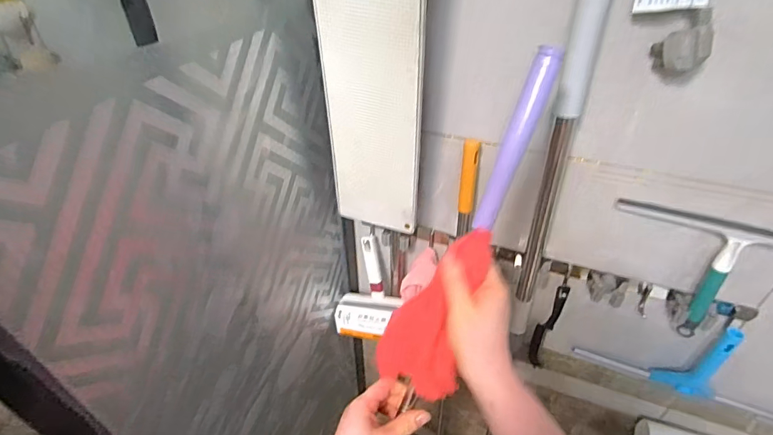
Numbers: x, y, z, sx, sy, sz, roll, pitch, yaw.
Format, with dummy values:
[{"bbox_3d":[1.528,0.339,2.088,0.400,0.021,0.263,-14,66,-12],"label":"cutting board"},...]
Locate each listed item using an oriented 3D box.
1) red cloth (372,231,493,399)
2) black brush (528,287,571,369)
[{"bbox_3d":[0.053,0.093,0.418,0.021,0.181,0.087,6,24,-48],"label":"red cloth"},{"bbox_3d":[0.280,0.192,0.738,0.031,0.223,0.030,19,44,24],"label":"black brush"}]

